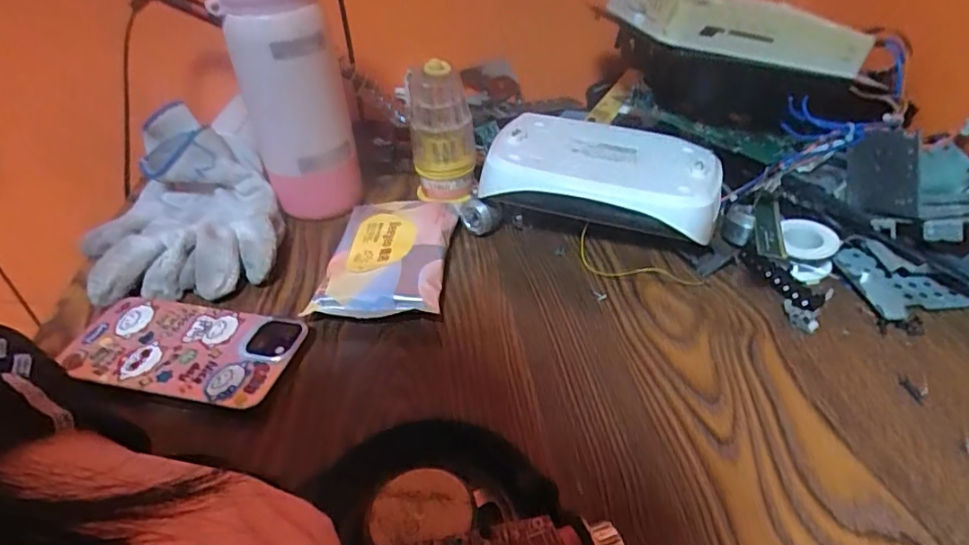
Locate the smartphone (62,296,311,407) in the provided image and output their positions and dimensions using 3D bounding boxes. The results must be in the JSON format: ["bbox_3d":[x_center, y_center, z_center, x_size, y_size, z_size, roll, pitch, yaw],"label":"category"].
[{"bbox_3d":[-0.195,0.045,0.362,0.152,0.008,0.066,7,40,14],"label":"smartphone"}]

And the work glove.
[{"bbox_3d":[-0.248,-0.057,0.454,0.147,0.065,0.200,-18,41,-17],"label":"work glove"}]

